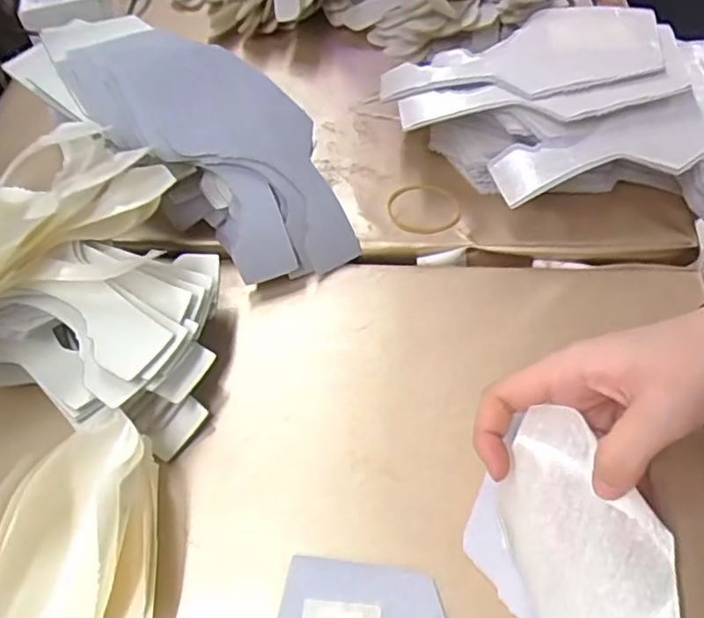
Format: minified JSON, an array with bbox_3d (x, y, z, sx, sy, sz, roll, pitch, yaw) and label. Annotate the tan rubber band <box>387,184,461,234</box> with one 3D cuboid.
[{"bbox_3d":[0.048,-0.070,0.428,0.047,0.004,0.045,-6,55,-1],"label":"tan rubber band"}]

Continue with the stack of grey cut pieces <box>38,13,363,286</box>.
[{"bbox_3d":[-0.098,-0.124,0.425,0.255,0.034,0.105,44,66,10],"label":"stack of grey cut pieces"}]

